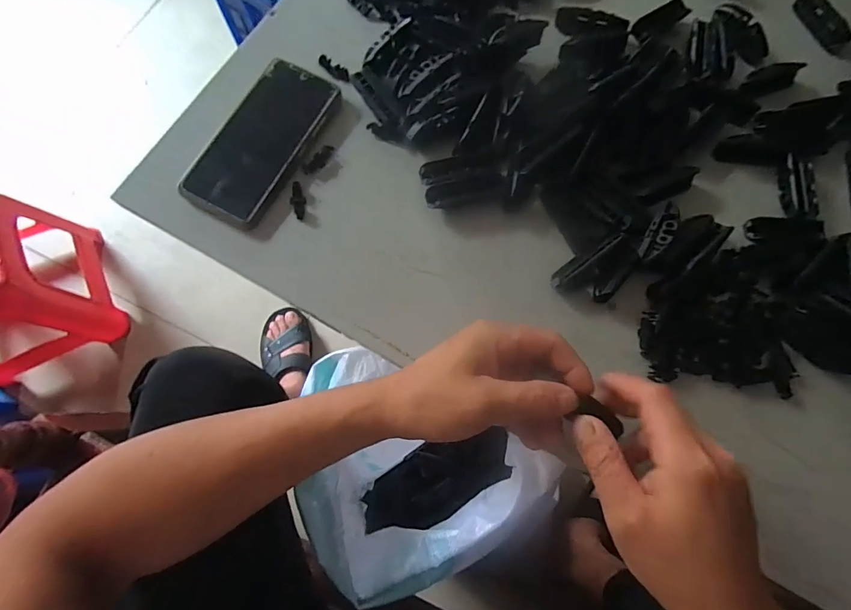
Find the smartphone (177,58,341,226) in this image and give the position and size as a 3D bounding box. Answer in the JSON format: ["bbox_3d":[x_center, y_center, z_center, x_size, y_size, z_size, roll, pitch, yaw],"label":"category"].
[{"bbox_3d":[-0.149,-0.149,0.386,0.077,0.015,0.162,25,76,5],"label":"smartphone"}]

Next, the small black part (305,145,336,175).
[{"bbox_3d":[-0.099,-0.135,0.393,0.011,0.004,0.036,34,77,7],"label":"small black part"}]

